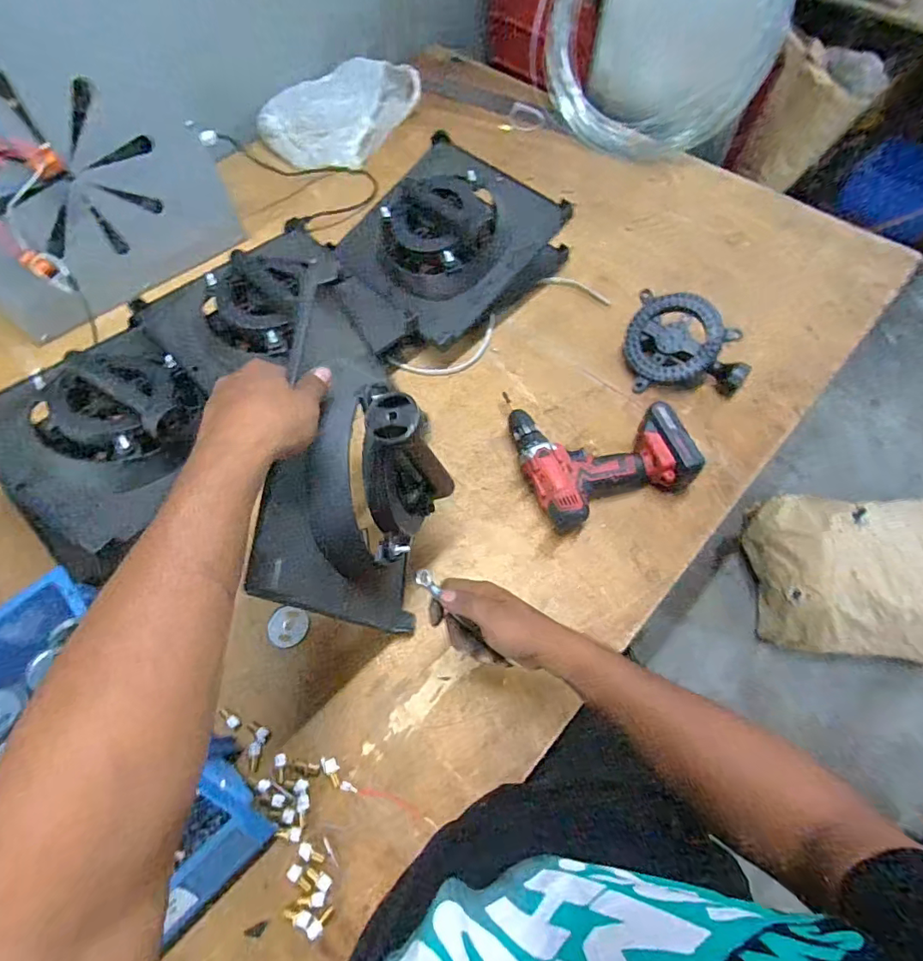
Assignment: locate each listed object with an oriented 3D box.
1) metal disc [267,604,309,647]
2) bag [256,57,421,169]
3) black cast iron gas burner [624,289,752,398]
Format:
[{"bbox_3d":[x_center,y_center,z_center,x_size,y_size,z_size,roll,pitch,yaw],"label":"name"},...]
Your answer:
[{"bbox_3d":[-0.214,0.181,0.602,0.047,0.007,0.048,-1,64,1],"label":"metal disc"},{"bbox_3d":[-0.275,-0.806,1.064,0.271,0.063,0.332,22,66,12],"label":"bag"},{"bbox_3d":[0.336,-0.208,0.732,0.164,0.049,0.151,4,87,25],"label":"black cast iron gas burner"}]

